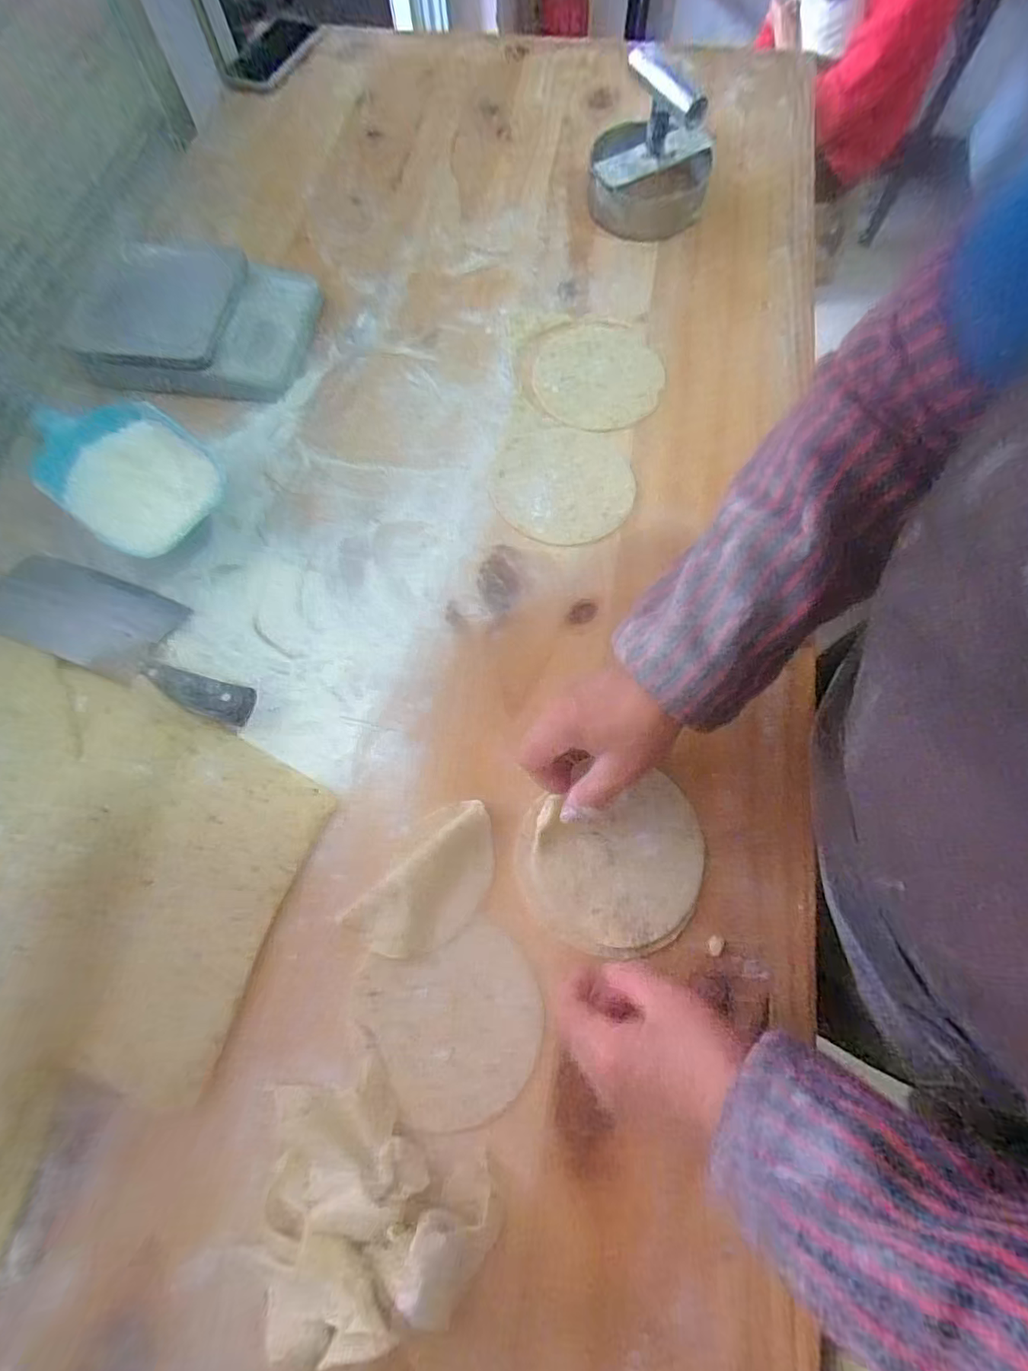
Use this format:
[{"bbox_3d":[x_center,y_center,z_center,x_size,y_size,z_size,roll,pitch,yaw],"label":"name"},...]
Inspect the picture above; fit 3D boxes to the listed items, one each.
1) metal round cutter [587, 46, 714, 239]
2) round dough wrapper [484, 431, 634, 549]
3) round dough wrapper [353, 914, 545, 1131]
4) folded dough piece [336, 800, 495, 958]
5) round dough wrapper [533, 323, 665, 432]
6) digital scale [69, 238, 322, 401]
[{"bbox_3d":[0.152,-0.580,0.606,0.126,0.115,0.124,0,71,1],"label":"metal round cutter"},{"bbox_3d":[0.045,-0.191,0.534,0.135,0.007,0.123,0,71,1],"label":"round dough wrapper"},{"bbox_3d":[-0.040,0.232,0.388,0.119,0.005,0.113,0,71,1],"label":"round dough wrapper"},{"bbox_3d":[-0.056,0.148,0.409,0.121,0.015,0.064,-41,75,-12],"label":"folded dough piece"},{"bbox_3d":[0.086,-0.321,0.576,0.128,0.006,0.136,0,71,1],"label":"round dough wrapper"},{"bbox_3d":[-0.329,-0.383,0.578,0.227,0.054,0.161,4,71,2],"label":"digital scale"}]

